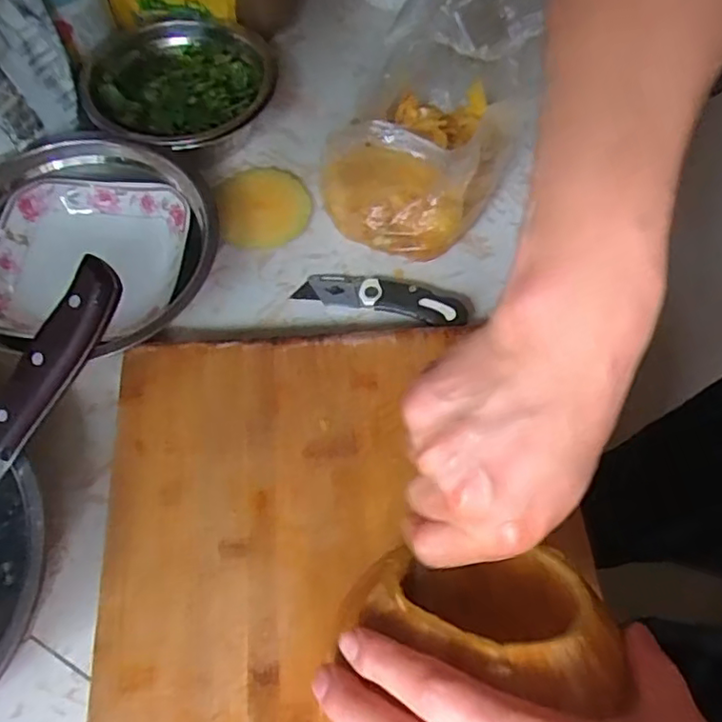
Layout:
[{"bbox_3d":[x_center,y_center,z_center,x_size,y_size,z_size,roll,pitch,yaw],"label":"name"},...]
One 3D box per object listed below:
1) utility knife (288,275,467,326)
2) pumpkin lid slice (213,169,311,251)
[{"bbox_3d":[0.017,-0.056,0.504,0.137,0.019,0.042,11,62,2],"label":"utility knife"},{"bbox_3d":[-0.088,-0.137,0.549,0.080,0.013,0.085,2,62,-3],"label":"pumpkin lid slice"}]

